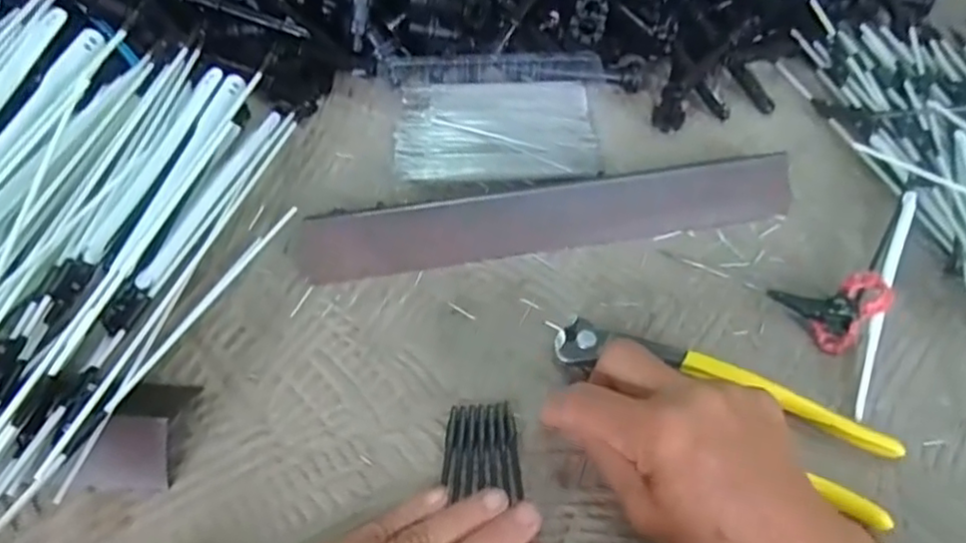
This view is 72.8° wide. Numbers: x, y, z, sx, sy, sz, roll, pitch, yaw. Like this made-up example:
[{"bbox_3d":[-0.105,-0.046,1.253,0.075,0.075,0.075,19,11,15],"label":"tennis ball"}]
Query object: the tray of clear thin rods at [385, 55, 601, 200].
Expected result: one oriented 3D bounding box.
[{"bbox_3d":[0.011,-0.101,0.417,0.131,0.029,0.102,-4,55,-5],"label":"tray of clear thin rods"}]

